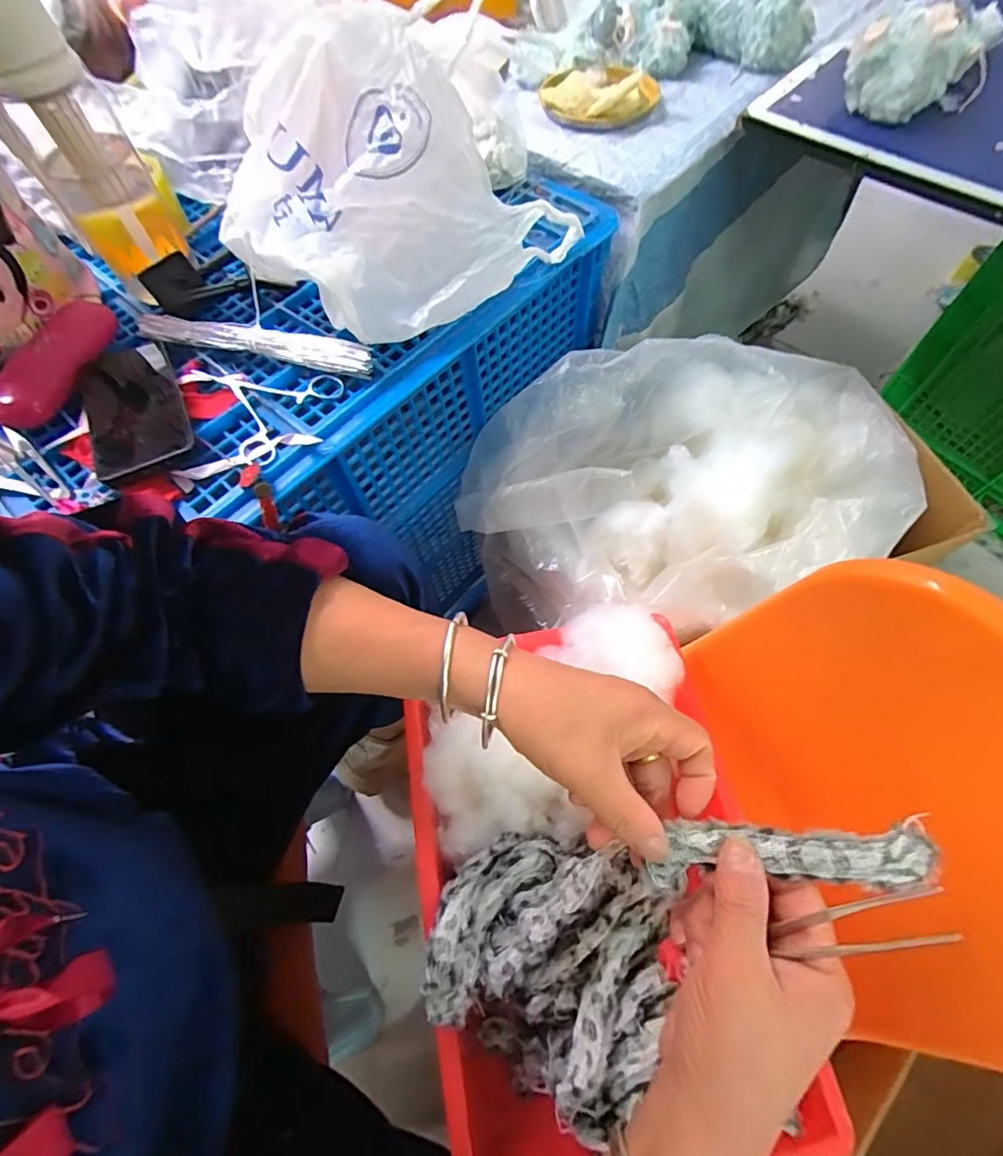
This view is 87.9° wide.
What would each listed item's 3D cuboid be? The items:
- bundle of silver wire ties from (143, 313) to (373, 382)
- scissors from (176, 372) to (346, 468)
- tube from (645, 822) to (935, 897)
[{"bbox_3d":[-0.241,-0.228,0.503,0.254,0.029,0.022,14,66,10],"label":"bundle of silver wire ties"},{"bbox_3d":[-0.230,-0.174,0.487,0.136,0.014,0.114,34,71,18],"label":"scissors"},{"bbox_3d":[0.139,0.139,0.259,0.127,0.013,0.031,-10,63,19],"label":"tube"}]

